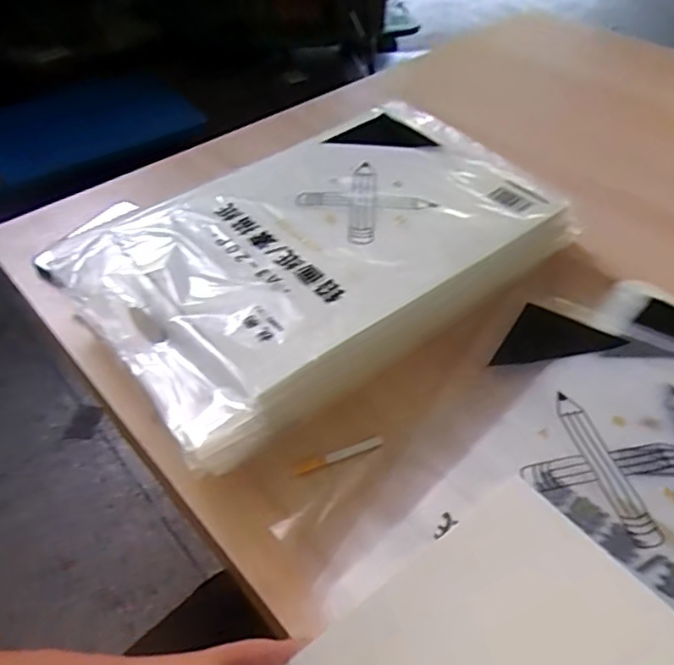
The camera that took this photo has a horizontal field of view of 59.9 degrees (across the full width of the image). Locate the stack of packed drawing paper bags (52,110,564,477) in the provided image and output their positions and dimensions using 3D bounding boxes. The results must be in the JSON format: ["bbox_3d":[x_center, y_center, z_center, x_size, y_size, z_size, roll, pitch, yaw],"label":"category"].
[{"bbox_3d":[-0.024,-0.097,0.662,0.504,0.079,0.346,-30,53,-24],"label":"stack of packed drawing paper bags"}]

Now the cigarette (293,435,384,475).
[{"bbox_3d":[0.002,0.109,0.519,0.084,0.007,0.008,-18,49,-15],"label":"cigarette"}]

